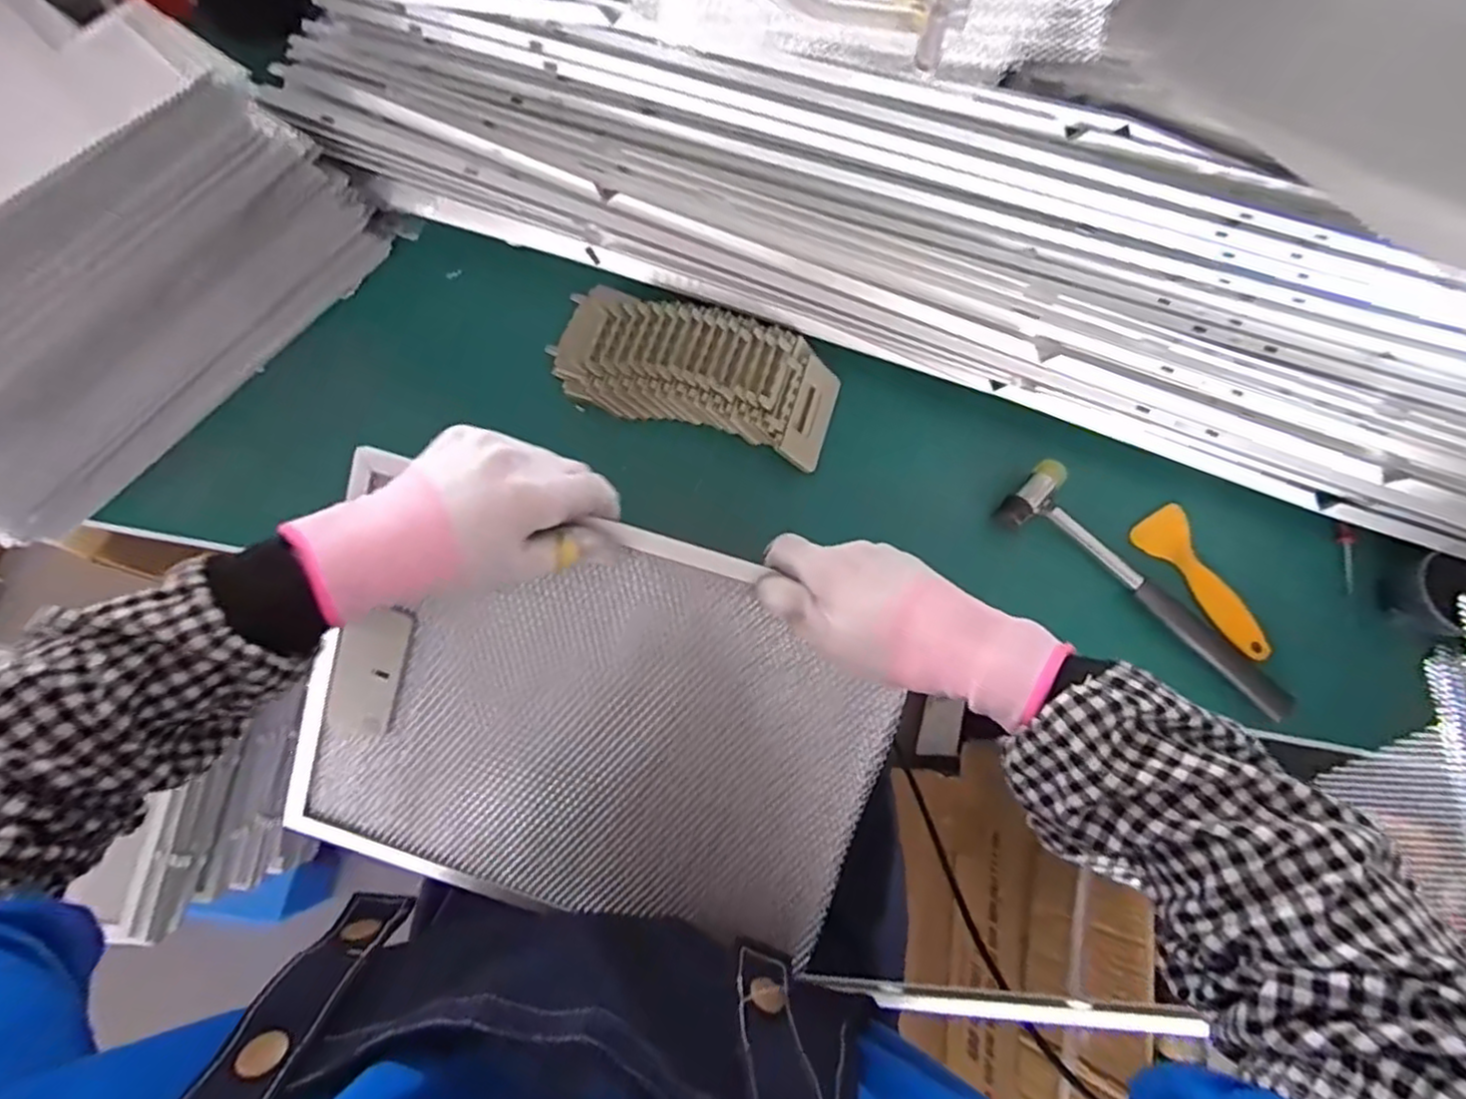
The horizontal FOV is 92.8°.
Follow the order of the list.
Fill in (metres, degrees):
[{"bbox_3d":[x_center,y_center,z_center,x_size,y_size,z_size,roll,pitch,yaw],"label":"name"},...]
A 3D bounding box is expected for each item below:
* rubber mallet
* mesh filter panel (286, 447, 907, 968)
[{"bbox_3d":[0.315,0.029,0.531,0.242,0.024,0.061,42,76,10],"label":"rubber mallet"},{"bbox_3d":[-0.088,0.118,0.430,0.338,0.028,0.271,19,107,0],"label":"mesh filter panel"}]

